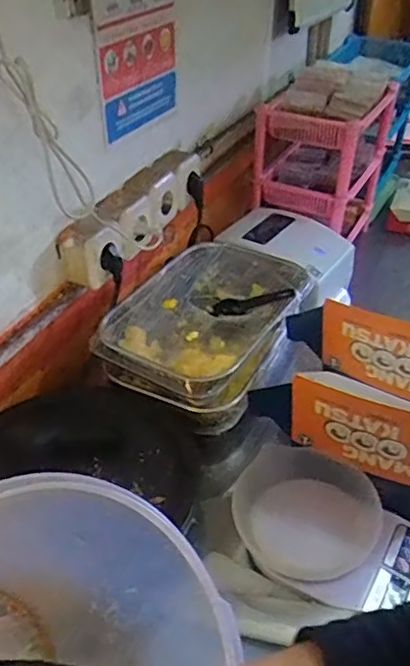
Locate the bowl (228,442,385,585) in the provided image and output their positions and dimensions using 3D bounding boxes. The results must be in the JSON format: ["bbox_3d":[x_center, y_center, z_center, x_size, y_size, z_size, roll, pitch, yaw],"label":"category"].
[{"bbox_3d":[0.112,0.193,0.660,0.146,0.050,0.140,-1,38,1],"label":"bowl"}]

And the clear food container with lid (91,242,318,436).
[{"bbox_3d":[0.000,-0.012,0.875,0.225,0.099,0.296,21,43,26],"label":"clear food container with lid"}]

